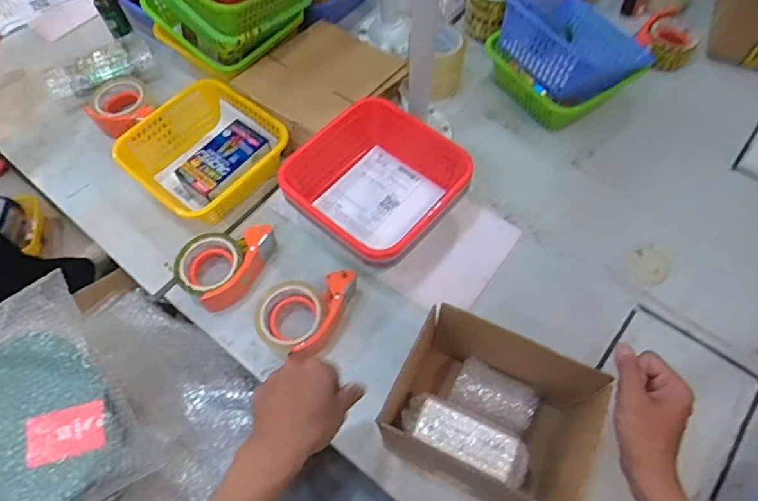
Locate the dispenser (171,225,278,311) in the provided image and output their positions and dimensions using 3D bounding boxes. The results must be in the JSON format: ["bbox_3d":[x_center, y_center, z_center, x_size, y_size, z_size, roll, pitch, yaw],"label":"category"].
[{"bbox_3d":[-0.232,0.024,0.743,0.126,0.063,0.134,-1,62,1],"label":"dispenser"}]

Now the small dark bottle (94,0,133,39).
[{"bbox_3d":[-0.520,-0.467,0.956,0.041,0.101,0.034,-28,65,-13],"label":"small dark bottle"}]

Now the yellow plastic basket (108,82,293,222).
[{"bbox_3d":[-0.293,-0.162,0.831,0.223,0.077,0.219,38,69,19],"label":"yellow plastic basket"}]

